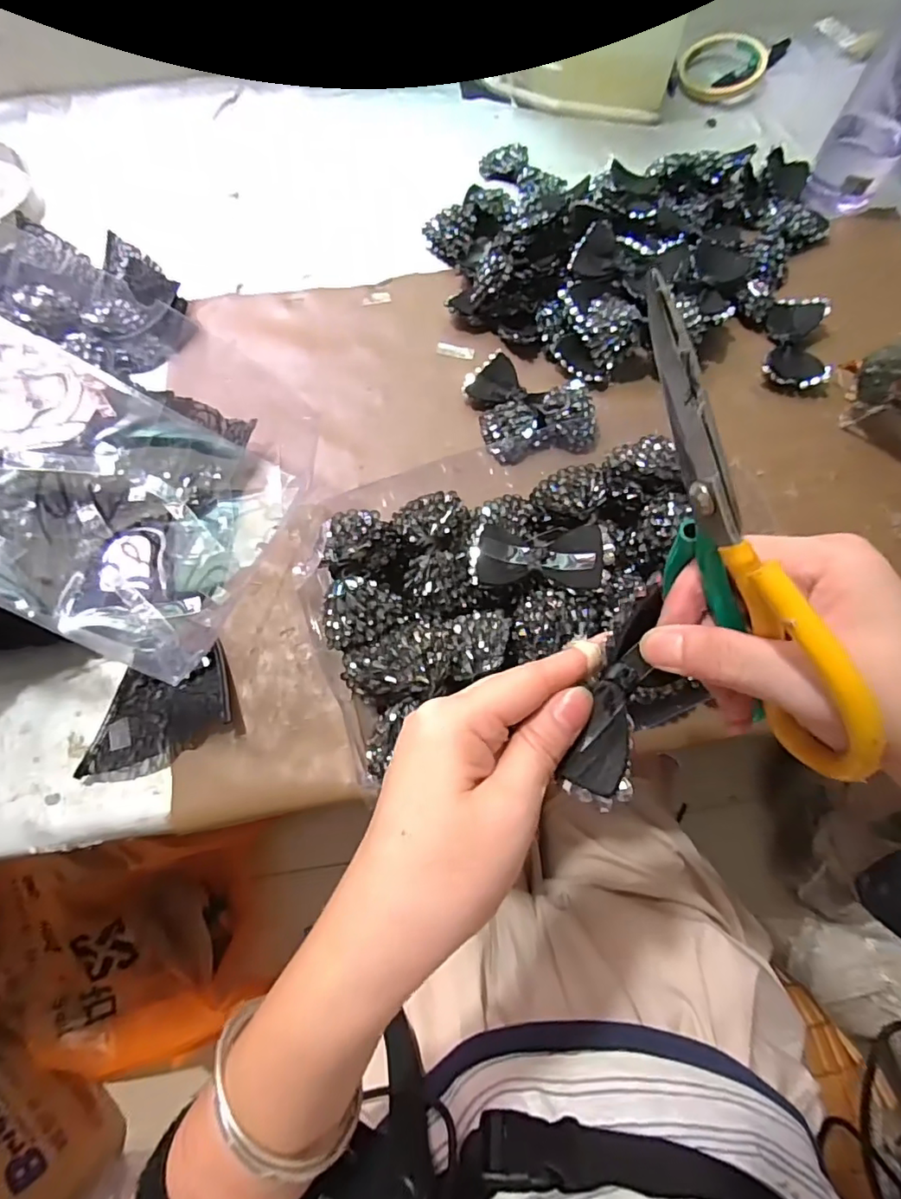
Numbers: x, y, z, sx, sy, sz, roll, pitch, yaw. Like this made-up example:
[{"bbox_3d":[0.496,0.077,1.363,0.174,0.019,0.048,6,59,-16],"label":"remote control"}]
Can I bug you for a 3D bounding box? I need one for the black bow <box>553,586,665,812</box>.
[{"bbox_3d":[0.066,0.038,0.219,0.022,0.021,0.085,16,81,6],"label":"black bow"}]

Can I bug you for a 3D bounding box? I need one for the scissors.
[{"bbox_3d":[0.093,-0.014,0.184,0.010,0.057,0.169,-29,99,-9],"label":"scissors"}]

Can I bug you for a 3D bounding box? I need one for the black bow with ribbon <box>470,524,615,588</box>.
[{"bbox_3d":[0.062,-0.030,0.372,0.093,0.014,0.048,1,71,1],"label":"black bow with ribbon"}]

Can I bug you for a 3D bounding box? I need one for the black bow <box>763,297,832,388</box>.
[{"bbox_3d":[0.305,-0.227,0.476,0.051,0.022,0.093,18,72,7],"label":"black bow"}]

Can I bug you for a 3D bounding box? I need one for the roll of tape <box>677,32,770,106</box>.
[{"bbox_3d":[0.302,-0.592,0.602,0.087,0.022,0.088,0,71,1],"label":"roll of tape"}]

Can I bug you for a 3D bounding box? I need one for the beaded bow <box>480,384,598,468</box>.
[{"bbox_3d":[0.072,-0.142,0.444,0.089,0.029,0.054,-5,71,-1],"label":"beaded bow"}]

